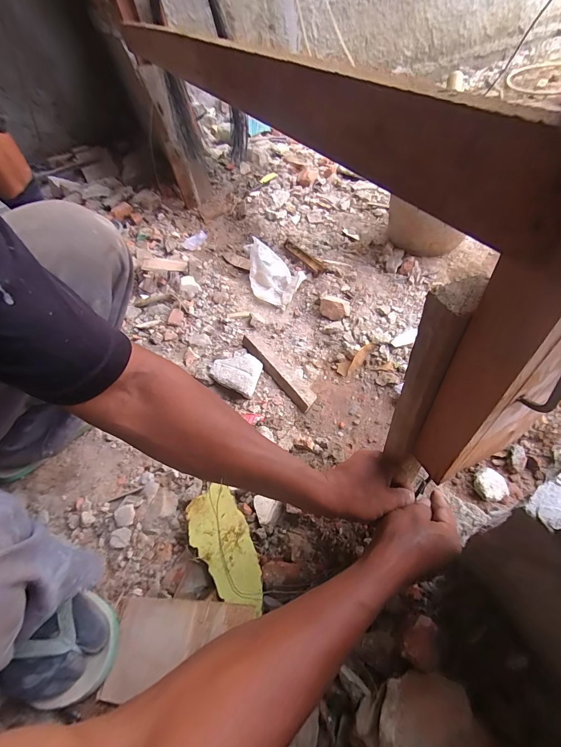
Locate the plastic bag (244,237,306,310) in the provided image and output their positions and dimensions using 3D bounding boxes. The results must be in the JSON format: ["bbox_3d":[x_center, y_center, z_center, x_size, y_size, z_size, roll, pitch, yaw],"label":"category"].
[{"bbox_3d":[-0.024,-0.252,0.805,0.112,0.070,0.191,-31,55,-16],"label":"plastic bag"}]

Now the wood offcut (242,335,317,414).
[{"bbox_3d":[-0.008,-0.008,0.647,0.039,0.023,0.215,-35,55,-17],"label":"wood offcut"}]

